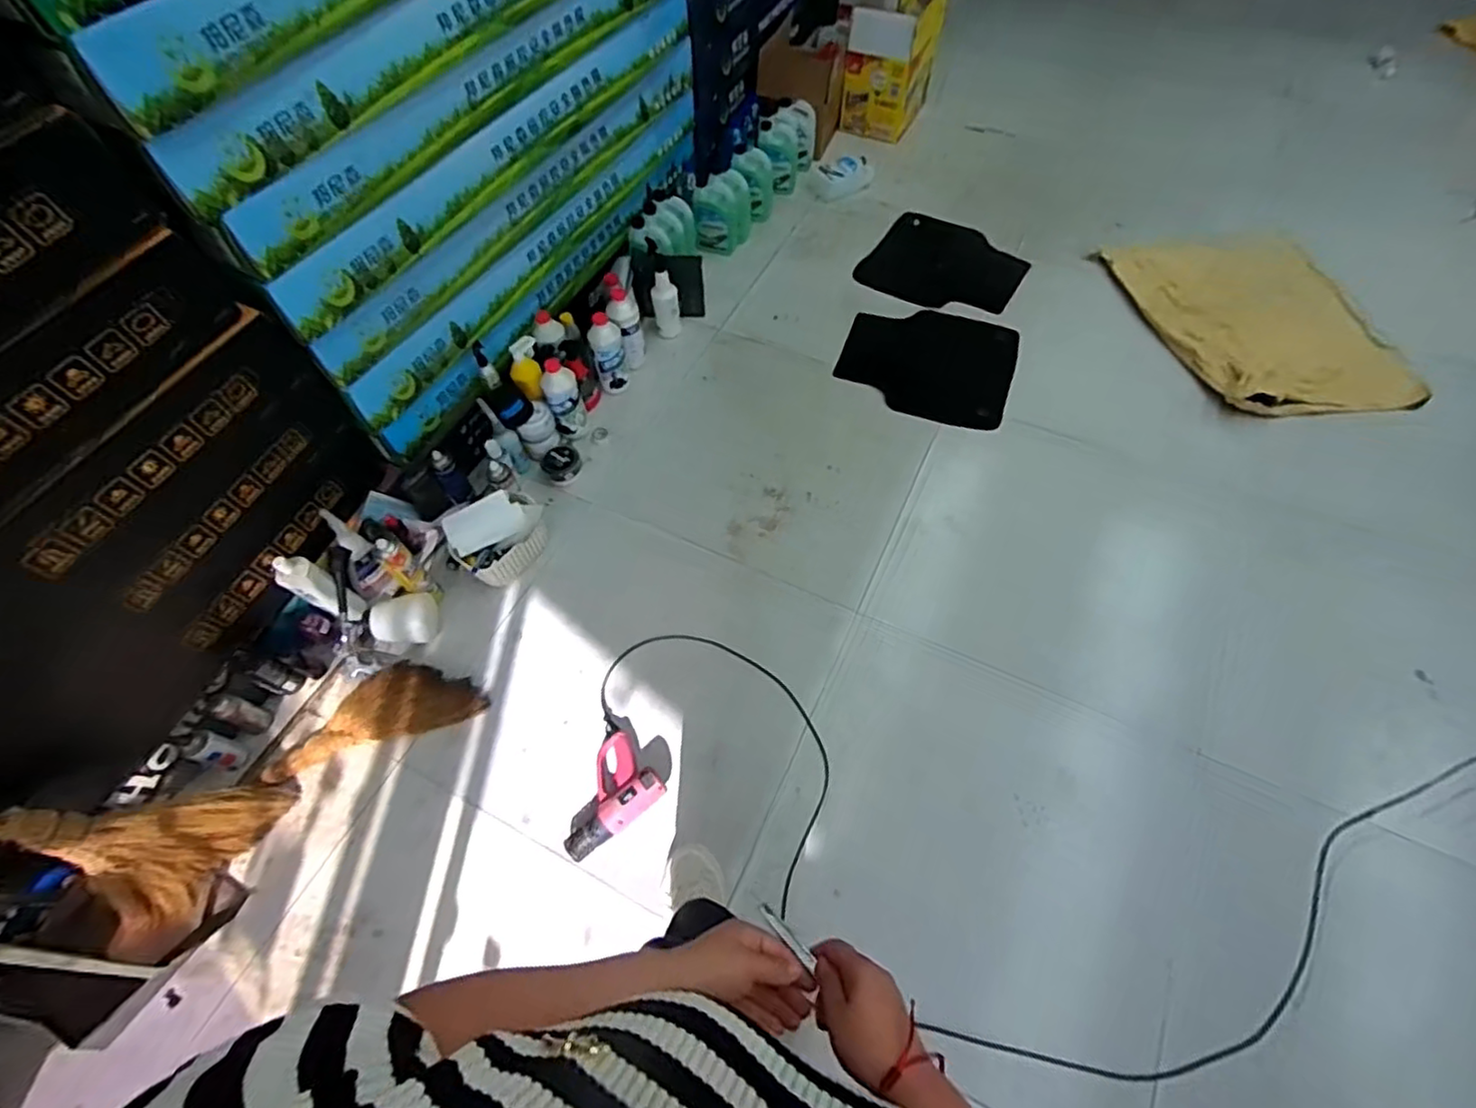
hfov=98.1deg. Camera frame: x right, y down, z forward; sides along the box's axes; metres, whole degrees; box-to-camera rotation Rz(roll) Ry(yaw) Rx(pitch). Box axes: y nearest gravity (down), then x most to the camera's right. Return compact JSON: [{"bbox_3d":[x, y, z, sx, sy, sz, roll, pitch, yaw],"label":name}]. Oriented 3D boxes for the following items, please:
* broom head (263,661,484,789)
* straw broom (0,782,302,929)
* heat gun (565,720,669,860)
[{"bbox_3d":[-0.829,0.361,1.496,0.443,0.057,0.187,-22,61,-8],"label":"broom head"},{"bbox_3d":[-1.223,0.498,1.106,0.166,0.741,0.260,-20,57,24],"label":"straw broom"},{"bbox_3d":[-0.300,0.506,1.373,0.231,0.061,0.205,-39,65,-17],"label":"heat gun"}]

